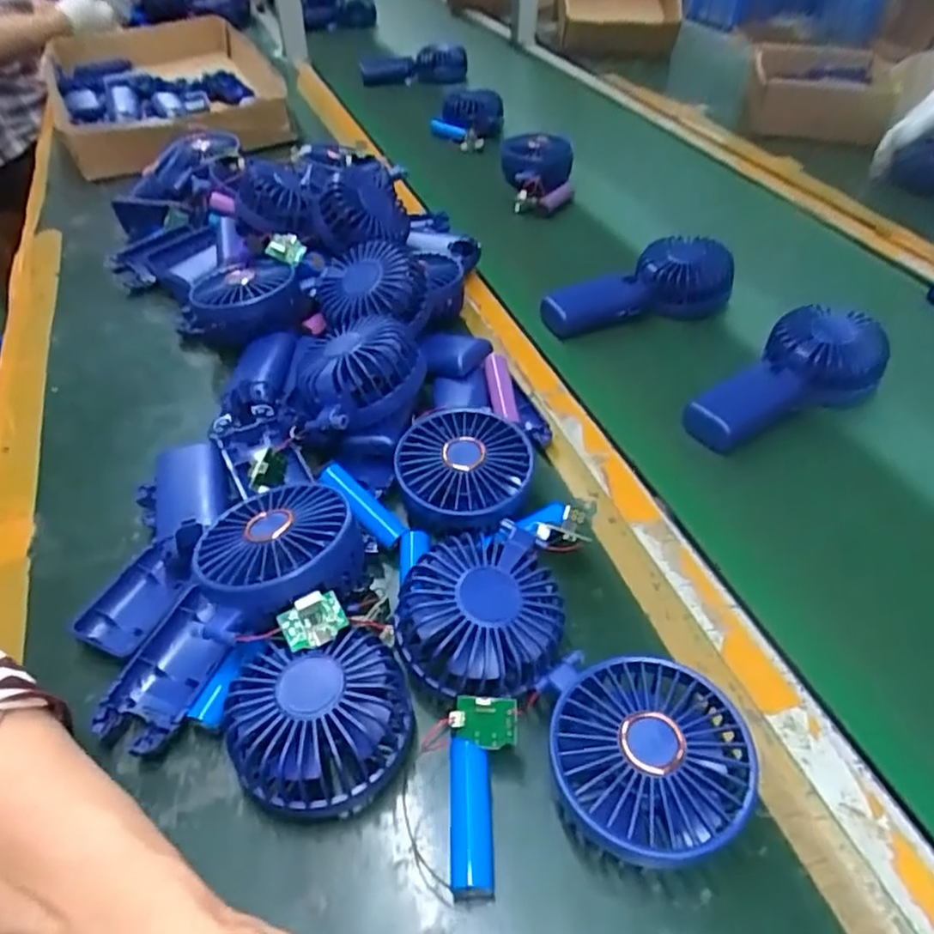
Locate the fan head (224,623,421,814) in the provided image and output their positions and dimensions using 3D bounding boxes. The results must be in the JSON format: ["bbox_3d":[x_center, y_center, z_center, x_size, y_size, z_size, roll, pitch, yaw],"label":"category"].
[{"bbox_3d":[-0.070,0.122,0.331,0.084,0.048,0.079,-9,44,-8],"label":"fan head"}]

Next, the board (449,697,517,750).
[{"bbox_3d":[0.008,0.120,0.322,0.031,0.007,0.022,-3,74,19],"label":"board"}]

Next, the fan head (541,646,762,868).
[{"bbox_3d":[0.080,0.132,0.313,0.086,0.045,0.094,0,43,1],"label":"fan head"}]

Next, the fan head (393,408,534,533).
[{"bbox_3d":[-0.001,0.001,0.431,0.081,0.029,0.083,-1,43,1],"label":"fan head"}]

